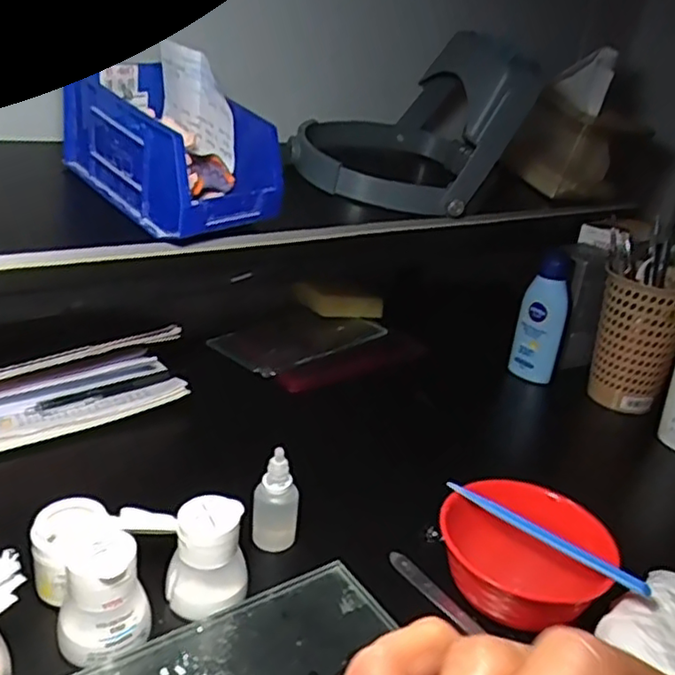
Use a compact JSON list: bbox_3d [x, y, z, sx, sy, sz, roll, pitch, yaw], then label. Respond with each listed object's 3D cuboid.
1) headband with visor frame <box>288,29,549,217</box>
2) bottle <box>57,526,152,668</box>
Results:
[{"bbox_3d":[0.074,-0.235,0.692,0.224,0.163,0.177,7,24,1],"label":"headband with visor frame"},{"bbox_3d":[-0.131,0.146,0.365,0.047,0.057,0.040,-3,26,-21],"label":"bottle"}]

